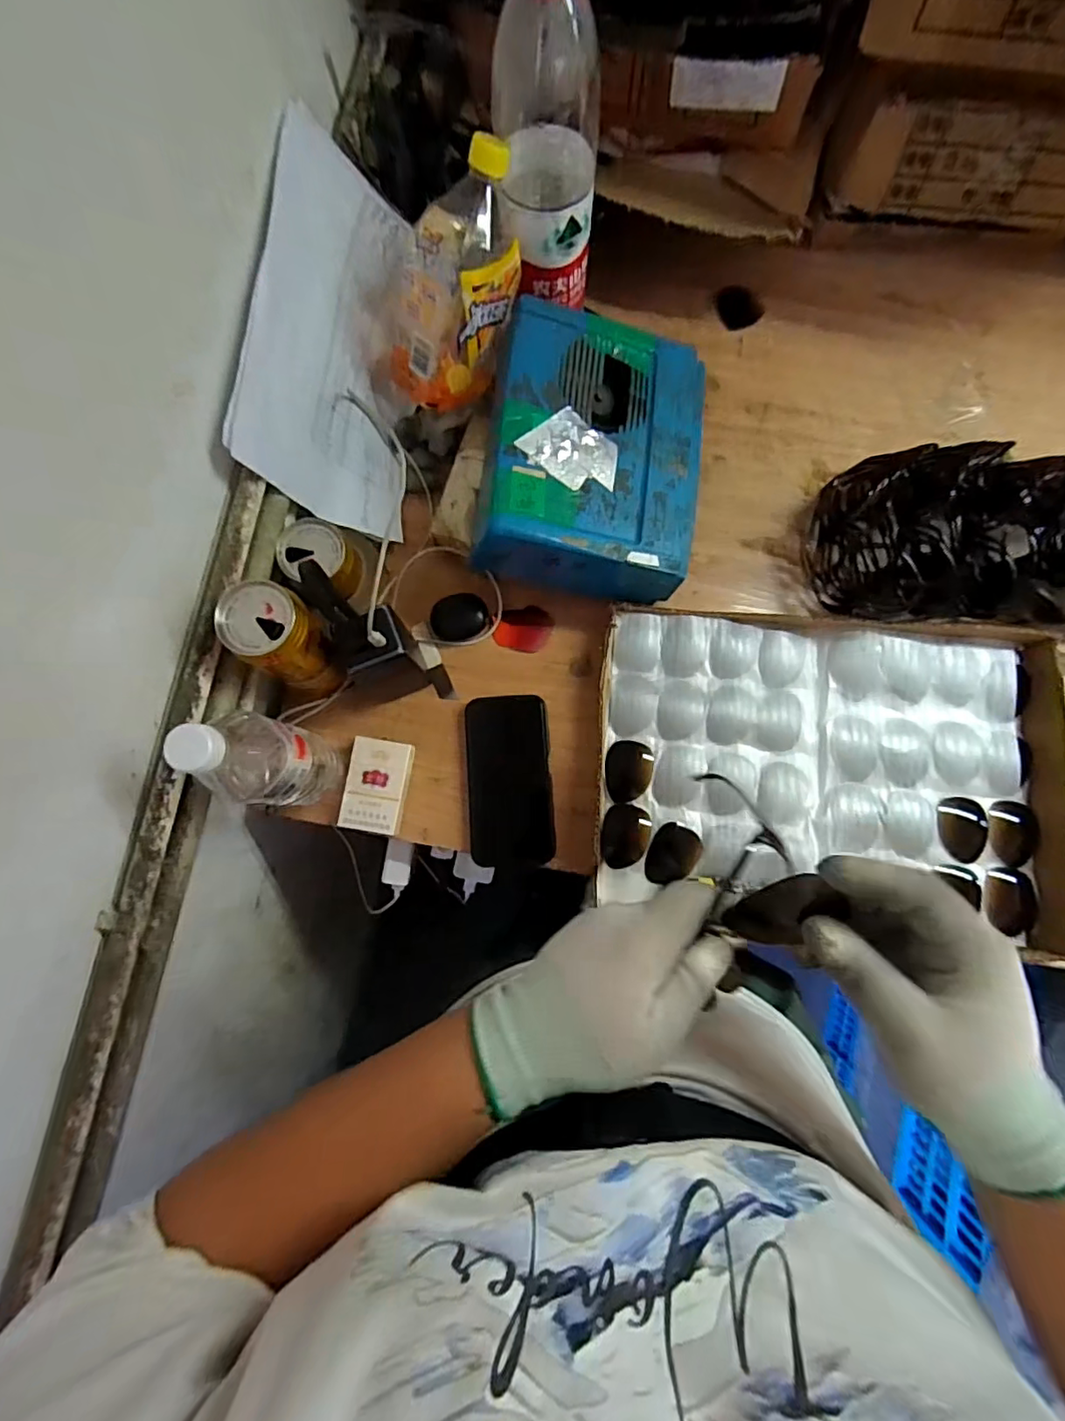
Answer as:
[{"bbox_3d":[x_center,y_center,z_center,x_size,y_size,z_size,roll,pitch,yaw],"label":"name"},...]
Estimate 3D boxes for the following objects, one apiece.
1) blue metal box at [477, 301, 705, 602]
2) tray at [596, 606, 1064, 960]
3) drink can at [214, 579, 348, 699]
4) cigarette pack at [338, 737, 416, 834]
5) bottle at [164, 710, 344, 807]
[{"bbox_3d":[0.062,-0.237,0.575,0.188,0.139,0.234,9,81,3],"label":"blue metal box"},{"bbox_3d":[0.283,0.060,0.581,0.435,0.048,0.305,3,82,0],"label":"tray"},{"bbox_3d":[-0.206,-0.058,0.507,0.076,0.140,0.071,34,83,6],"label":"drink can"},{"bbox_3d":[-0.154,0.074,0.584,0.056,0.021,0.089,9,81,3],"label":"cigarette pack"},{"bbox_3d":[-0.222,0.042,0.476,0.074,0.210,0.072,-1,81,1],"label":"bottle"}]

